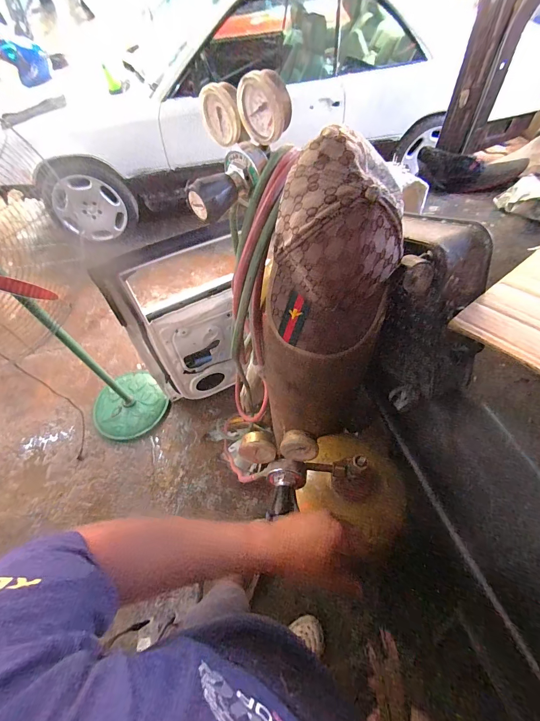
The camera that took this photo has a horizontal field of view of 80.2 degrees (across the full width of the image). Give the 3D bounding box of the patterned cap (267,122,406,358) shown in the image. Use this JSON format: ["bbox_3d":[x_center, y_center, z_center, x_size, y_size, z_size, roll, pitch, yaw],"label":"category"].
[{"bbox_3d":[0.079,-0.122,0.397,0.131,0.239,0.126,-4,56,5],"label":"patterned cap"}]

